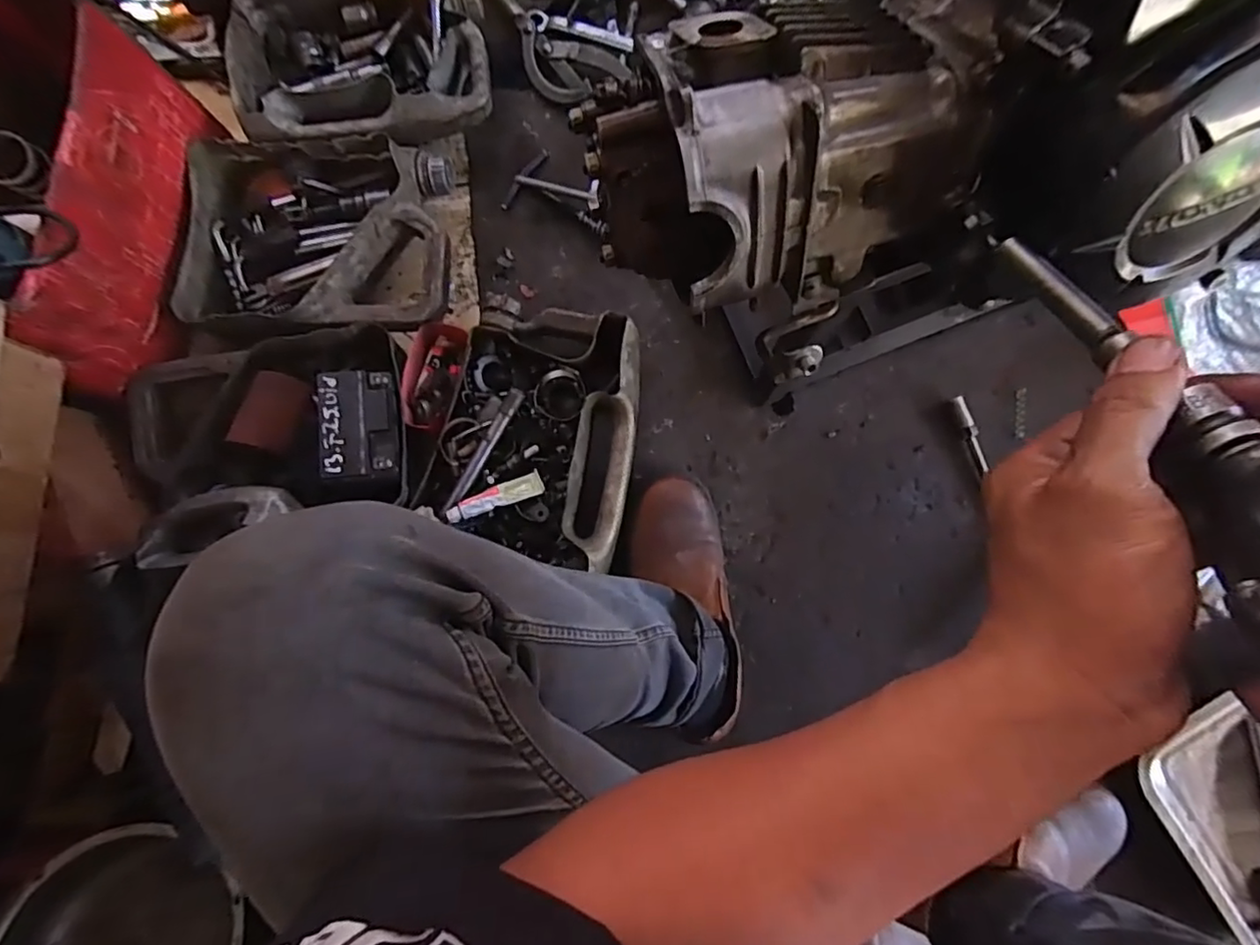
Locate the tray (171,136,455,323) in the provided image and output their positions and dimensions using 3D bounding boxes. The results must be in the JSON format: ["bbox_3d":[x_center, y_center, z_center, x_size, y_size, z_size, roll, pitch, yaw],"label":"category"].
[{"bbox_3d":[-0.351,-0.276,0.696,0.297,0.082,0.235,4,84,3],"label":"tray"}]

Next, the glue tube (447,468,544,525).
[{"bbox_3d":[-0.145,0.027,0.634,0.104,0.016,0.025,-21,83,-14],"label":"glue tube"}]

